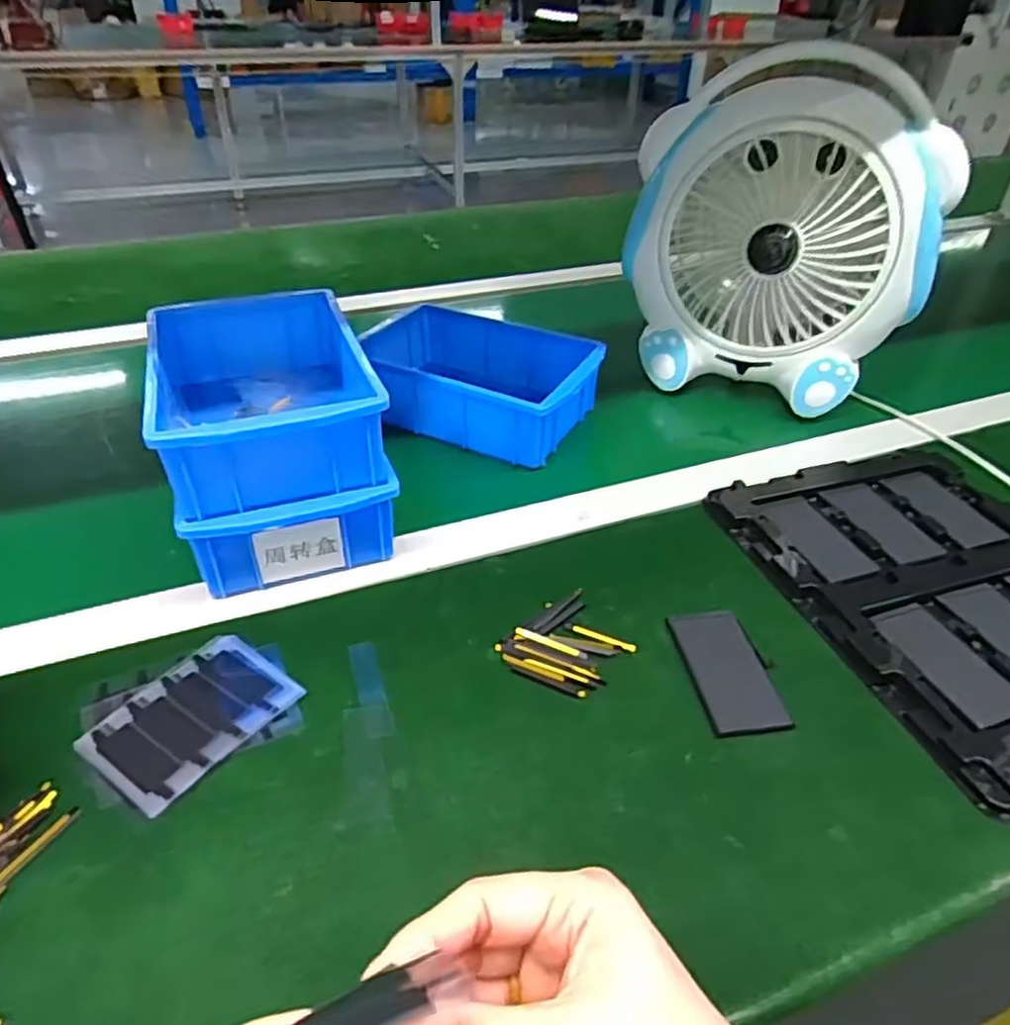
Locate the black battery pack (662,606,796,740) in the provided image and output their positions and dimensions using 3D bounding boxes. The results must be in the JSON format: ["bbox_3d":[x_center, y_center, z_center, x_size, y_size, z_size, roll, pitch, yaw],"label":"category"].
[{"bbox_3d":[0.134,0.093,0.424,0.049,0.005,0.088,-3,39,-7],"label":"black battery pack"}]

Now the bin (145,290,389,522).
[{"bbox_3d":[-0.166,-0.084,0.487,0.121,0.068,0.199,-12,41,-18],"label":"bin"}]

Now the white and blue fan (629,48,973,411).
[{"bbox_3d":[0.243,-0.247,0.635,0.259,0.244,0.126,13,40,13],"label":"white and blue fan"}]

